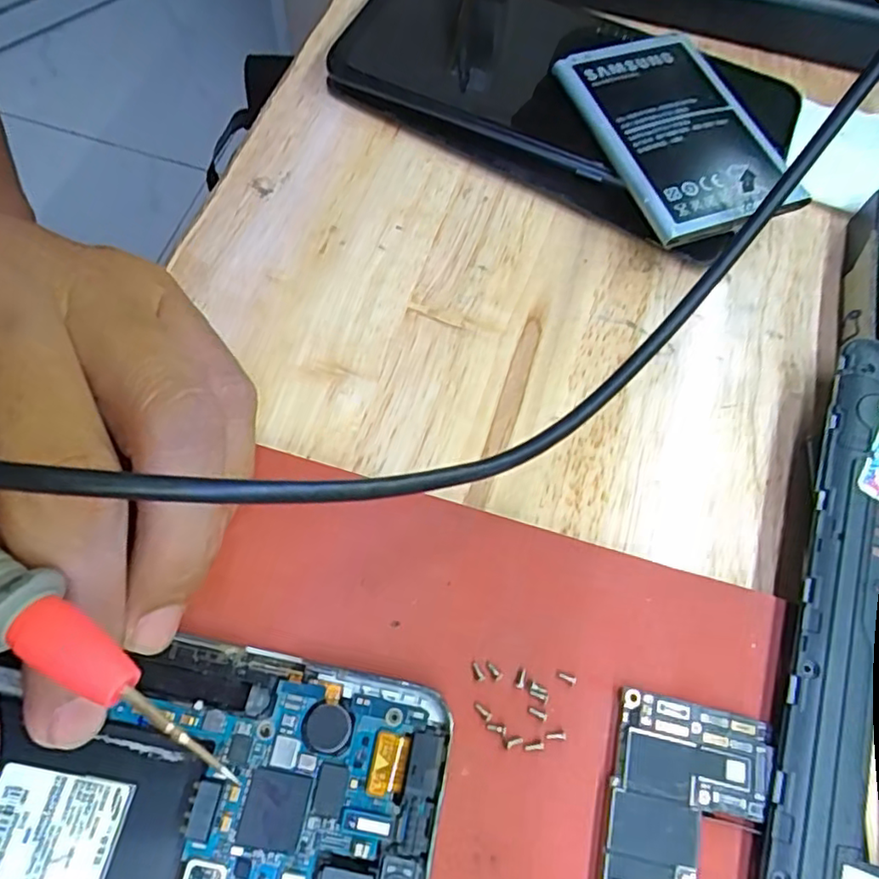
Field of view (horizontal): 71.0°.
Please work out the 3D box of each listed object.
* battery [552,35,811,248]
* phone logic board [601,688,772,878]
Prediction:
[{"bbox_3d":[0.074,-0.099,0.198,0.050,0.009,0.083,-20,70,-10],"label":"battery"},{"bbox_3d":[0.050,0.084,0.126,0.032,0.004,0.055,15,66,3],"label":"phone logic board"}]

